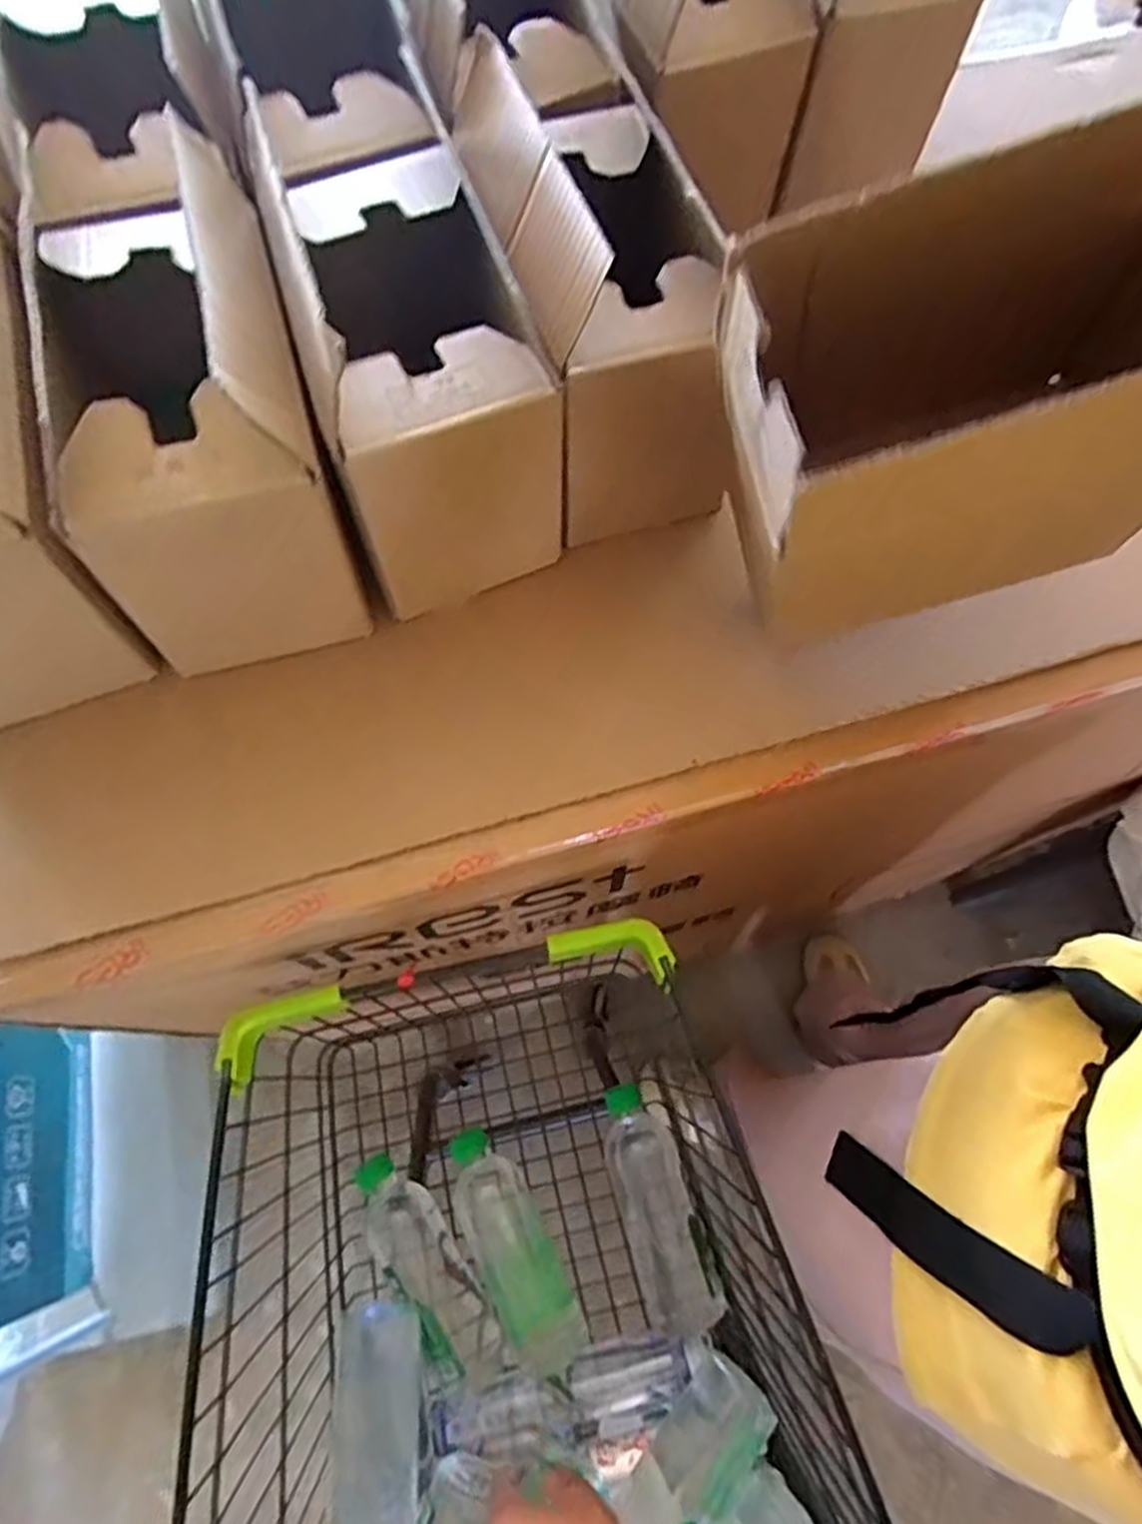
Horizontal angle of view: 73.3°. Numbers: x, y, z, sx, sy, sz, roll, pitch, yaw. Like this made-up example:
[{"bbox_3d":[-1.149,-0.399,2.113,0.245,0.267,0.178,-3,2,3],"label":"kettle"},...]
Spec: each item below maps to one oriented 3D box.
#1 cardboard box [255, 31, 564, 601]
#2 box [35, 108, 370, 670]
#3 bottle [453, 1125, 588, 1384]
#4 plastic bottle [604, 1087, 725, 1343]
[{"bbox_3d":[-0.102,-0.262,0.508,0.133,0.186,0.226,-18,70,-8],"label":"cardboard box"},{"bbox_3d":[-0.232,-0.232,0.483,0.140,0.197,0.280,-16,70,-8],"label":"box"},{"bbox_3d":[-0.054,0.429,0.679,0.071,0.065,0.206,-27,72,-11],"label":"bottle"},{"bbox_3d":[0.076,0.404,0.703,0.062,0.054,0.206,-18,70,-8],"label":"plastic bottle"}]

